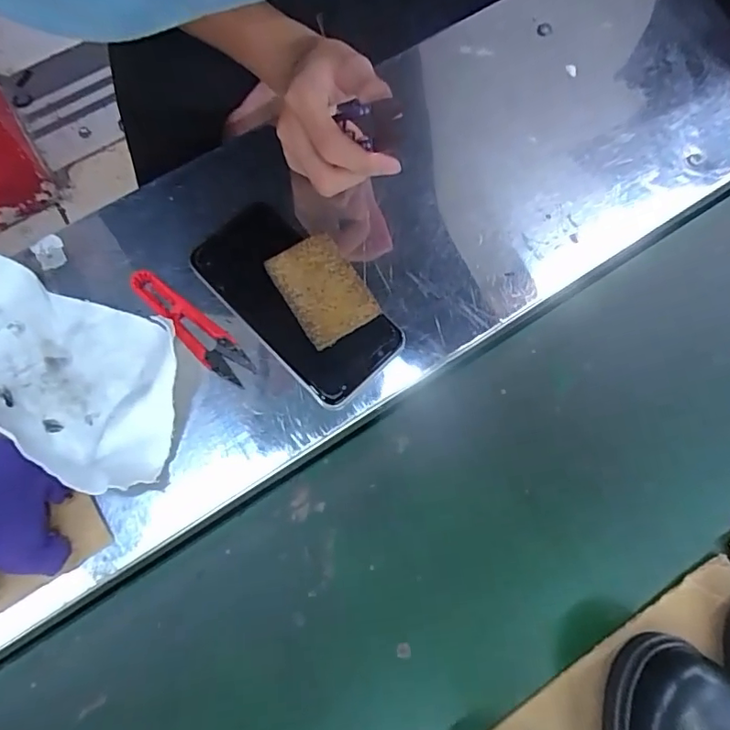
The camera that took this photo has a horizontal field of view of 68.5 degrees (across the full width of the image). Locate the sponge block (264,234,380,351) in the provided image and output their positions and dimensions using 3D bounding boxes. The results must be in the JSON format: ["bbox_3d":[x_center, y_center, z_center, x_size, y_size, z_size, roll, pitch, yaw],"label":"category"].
[{"bbox_3d":[-0.029,-0.048,0.356,0.048,0.018,0.070,-32,76,-9],"label":"sponge block"}]

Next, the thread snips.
[{"bbox_3d":[-0.114,-0.027,0.351,0.100,0.010,0.024,42,78,11],"label":"thread snips"}]

